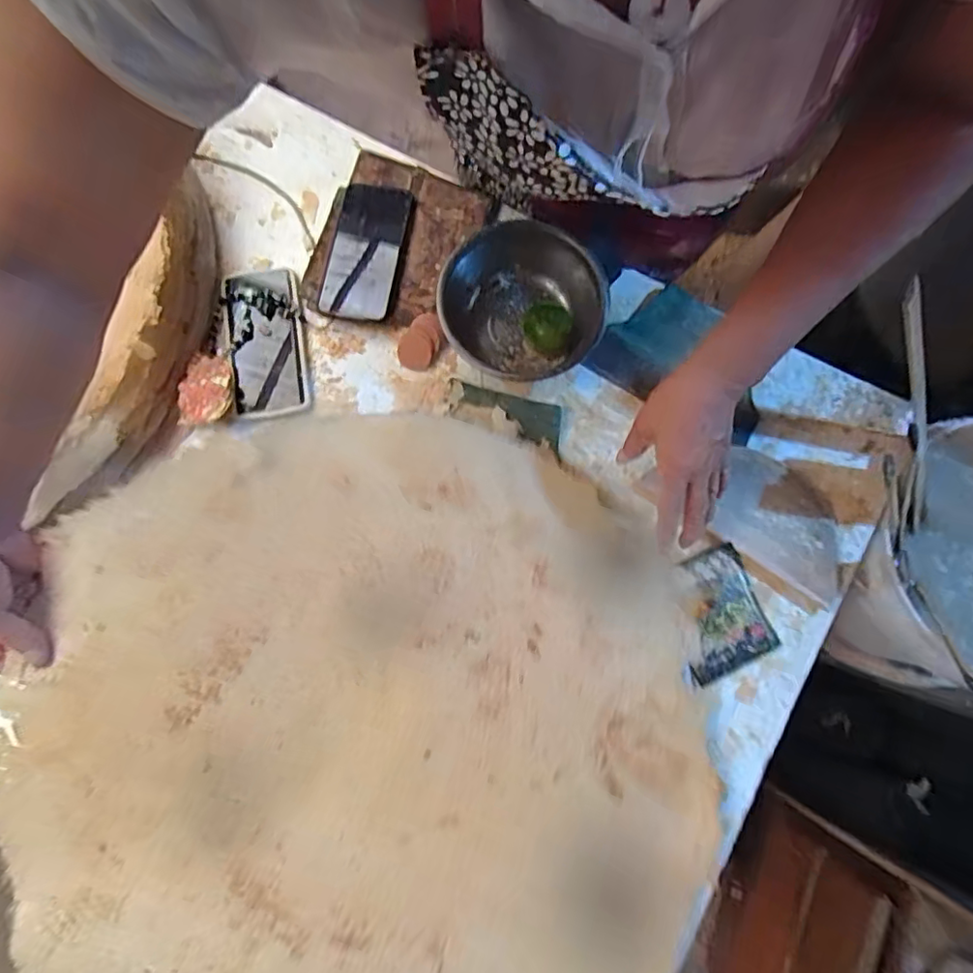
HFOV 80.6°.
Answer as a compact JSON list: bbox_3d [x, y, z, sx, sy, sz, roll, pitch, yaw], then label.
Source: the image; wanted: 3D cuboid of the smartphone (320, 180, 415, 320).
[{"bbox_3d":[-0.130,-0.253,0.616,0.074,0.015,0.161,8,79,0],"label":"smartphone"}]

